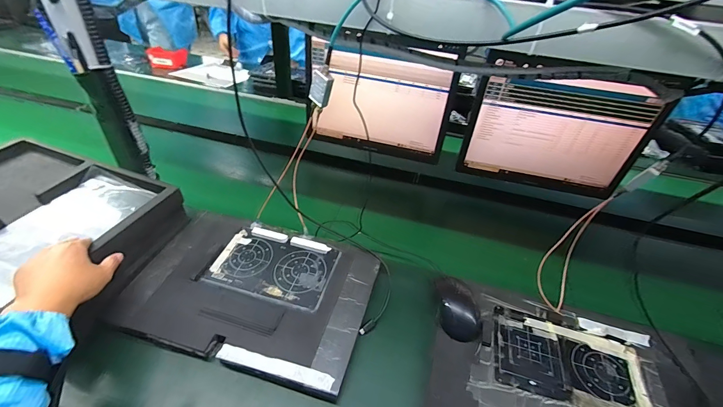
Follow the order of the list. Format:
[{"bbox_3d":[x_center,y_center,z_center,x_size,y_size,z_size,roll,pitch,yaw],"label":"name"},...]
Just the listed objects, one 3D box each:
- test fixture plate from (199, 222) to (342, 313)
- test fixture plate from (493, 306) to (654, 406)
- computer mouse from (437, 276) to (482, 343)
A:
[{"bbox_3d":[-0.152,0.106,0.591,0.203,0.007,0.145,13,43,10],"label":"test fixture plate"},{"bbox_3d":[0.307,0.238,0.488,0.206,0.018,0.120,14,40,10],"label":"test fixture plate"},{"bbox_3d":[0.164,0.172,0.549,0.067,0.037,0.108,5,40,-1],"label":"computer mouse"}]

